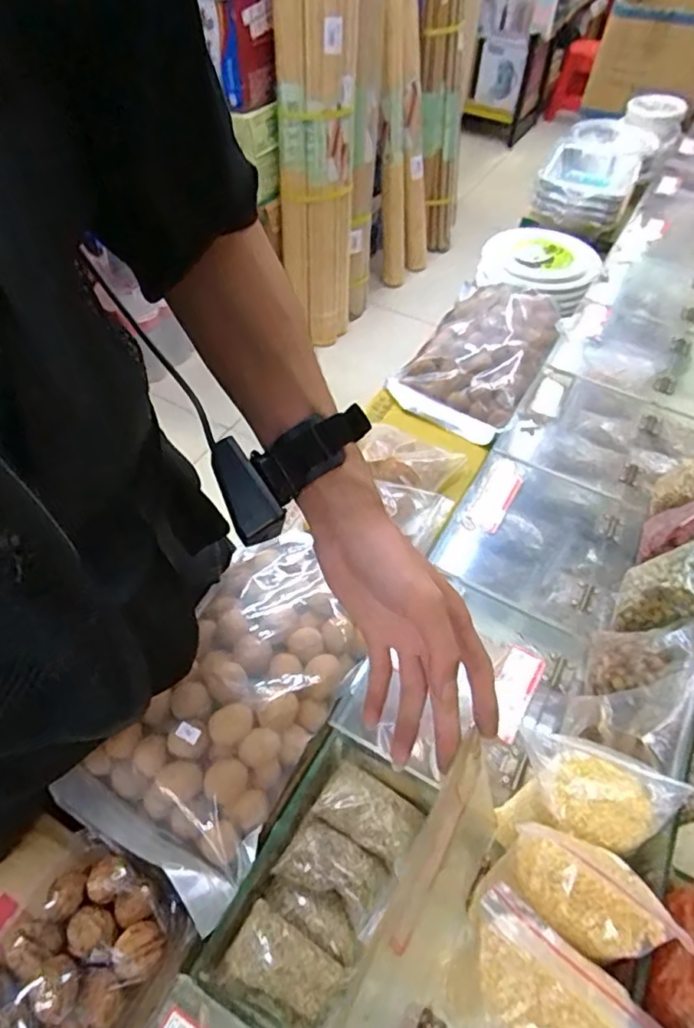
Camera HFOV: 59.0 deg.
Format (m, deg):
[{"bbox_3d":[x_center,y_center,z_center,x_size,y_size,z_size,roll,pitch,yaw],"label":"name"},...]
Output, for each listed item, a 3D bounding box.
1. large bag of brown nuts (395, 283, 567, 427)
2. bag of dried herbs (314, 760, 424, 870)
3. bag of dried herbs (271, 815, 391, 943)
[{"bbox_3d":[0.210,-0.256,0.909,0.173,0.050,0.287,24,54,16],"label":"large bag of brown nuts"},{"bbox_3d":[0.020,0.261,0.538,0.084,0.025,0.055,27,55,18],"label":"bag of dried herbs"},{"bbox_3d":[-0.008,0.295,0.505,0.087,0.019,0.053,27,55,19],"label":"bag of dried herbs"}]

